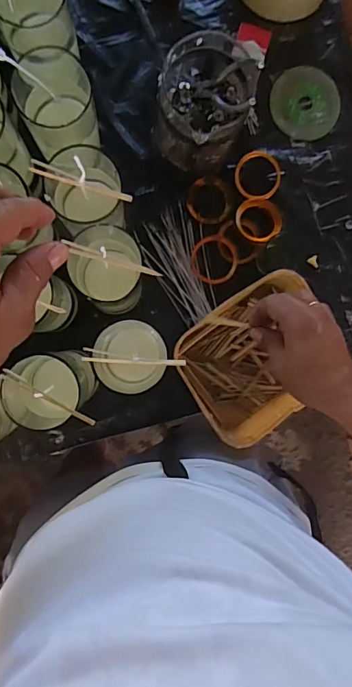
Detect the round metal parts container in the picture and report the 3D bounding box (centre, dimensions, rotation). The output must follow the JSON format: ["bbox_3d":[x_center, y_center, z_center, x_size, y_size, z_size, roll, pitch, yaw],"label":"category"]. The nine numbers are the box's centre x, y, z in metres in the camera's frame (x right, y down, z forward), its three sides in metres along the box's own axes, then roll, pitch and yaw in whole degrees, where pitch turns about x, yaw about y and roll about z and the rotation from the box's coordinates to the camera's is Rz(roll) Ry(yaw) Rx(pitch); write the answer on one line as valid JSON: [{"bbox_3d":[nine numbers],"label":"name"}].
[{"bbox_3d":[0.029,-0.269,0.531,0.103,0.159,0.108,0,93,-6],"label":"round metal parts container"}]

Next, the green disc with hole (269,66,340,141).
[{"bbox_3d":[0.180,-0.331,0.626,0.095,0.008,0.098,-6,93,-6],"label":"green disc with hole"}]

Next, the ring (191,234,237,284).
[{"bbox_3d":[0.051,-0.113,0.609,0.061,0.006,0.065,0,93,-6],"label":"ring"}]

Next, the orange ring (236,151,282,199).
[{"bbox_3d":[0.111,-0.228,0.613,0.062,0.009,0.064,0,93,-6],"label":"orange ring"}]

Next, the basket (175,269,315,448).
[{"bbox_3d":[0.100,0.020,0.588,0.179,0.069,0.160,-33,95,-4],"label":"basket"}]

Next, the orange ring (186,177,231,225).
[{"bbox_3d":[0.046,-0.191,0.607,0.059,0.010,0.062,0,93,-6],"label":"orange ring"}]

